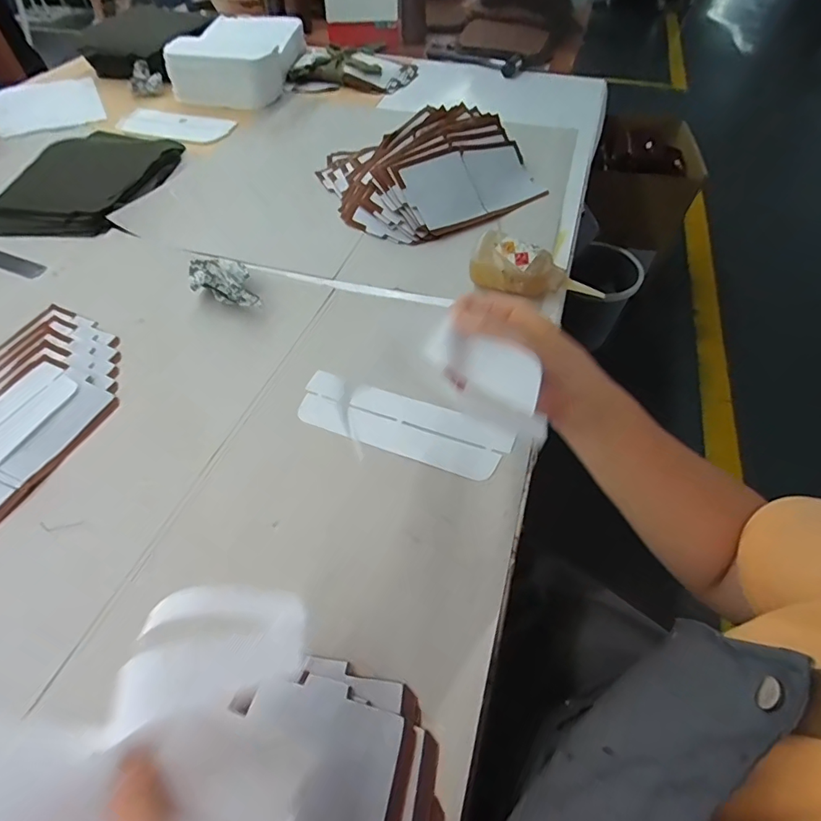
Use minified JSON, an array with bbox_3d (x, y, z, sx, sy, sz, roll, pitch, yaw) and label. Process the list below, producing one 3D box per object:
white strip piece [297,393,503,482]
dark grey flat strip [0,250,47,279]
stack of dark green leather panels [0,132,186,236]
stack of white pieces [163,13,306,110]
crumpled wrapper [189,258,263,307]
[{"bbox_3d":[-0.018,0.025,0.471,0.211,0.005,0.039,18,56,16],"label":"white strip piece"},{"bbox_3d":[-0.598,-0.221,0.671,0.176,0.004,0.030,20,55,14],"label":"dark grey flat strip"},{"bbox_3d":[-0.539,-0.402,0.786,0.239,0.019,0.325,4,53,2],"label":"stack of dark green leather panels"},{"bbox_3d":[-0.375,-0.804,1.047,0.218,0.091,0.364,5,53,3],"label":"stack of white pieces"},{"bbox_3d":[-0.239,-0.158,0.593,0.070,0.033,0.093,-23,57,-17],"label":"crumpled wrapper"}]

